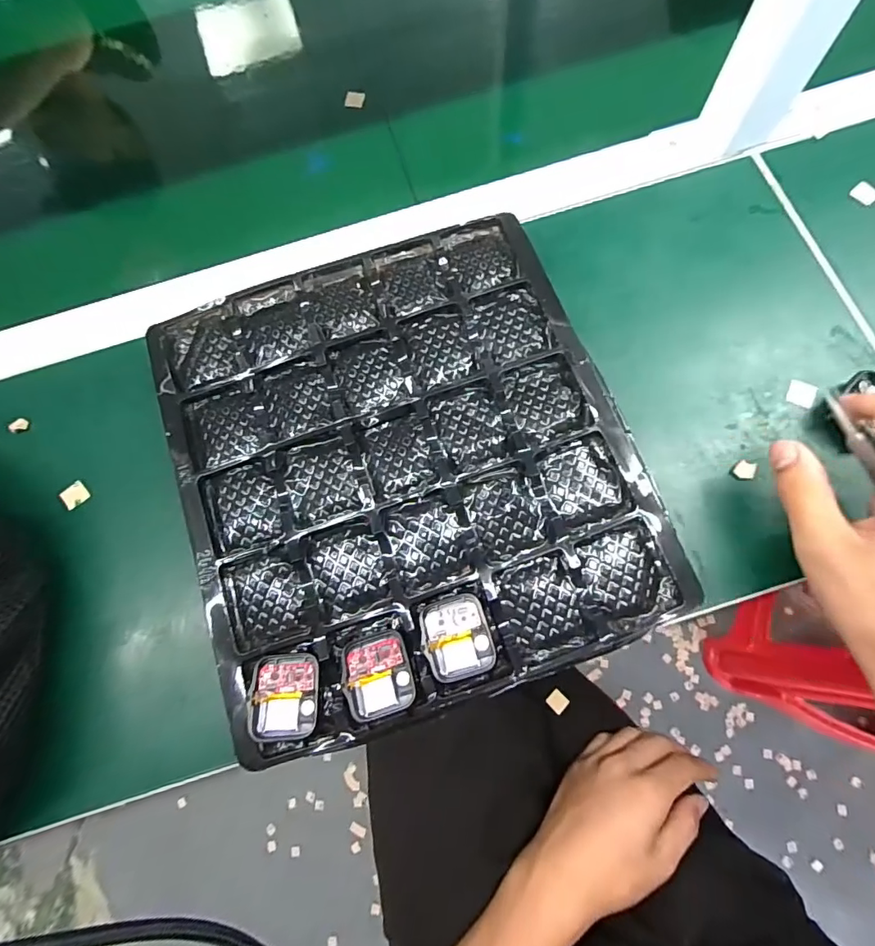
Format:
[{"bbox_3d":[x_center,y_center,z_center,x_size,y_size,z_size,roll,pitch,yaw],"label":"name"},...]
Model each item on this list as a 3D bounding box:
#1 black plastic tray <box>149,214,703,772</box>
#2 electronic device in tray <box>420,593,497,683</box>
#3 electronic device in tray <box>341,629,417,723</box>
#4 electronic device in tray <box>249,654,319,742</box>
[{"bbox_3d":[-0.024,-0.011,0.292,0.257,0.031,0.284,-21,74,-2],"label":"black plastic tray"},{"bbox_3d":[0.011,0.090,0.261,0.036,0.007,0.042,-18,74,-1],"label":"electronic device in tray"},{"bbox_3d":[-0.033,0.111,0.261,0.036,0.009,0.042,-17,74,-1],"label":"electronic device in tray"},{"bbox_3d":[-0.082,0.122,0.258,0.035,0.008,0.042,-7,74,2],"label":"electronic device in tray"}]

